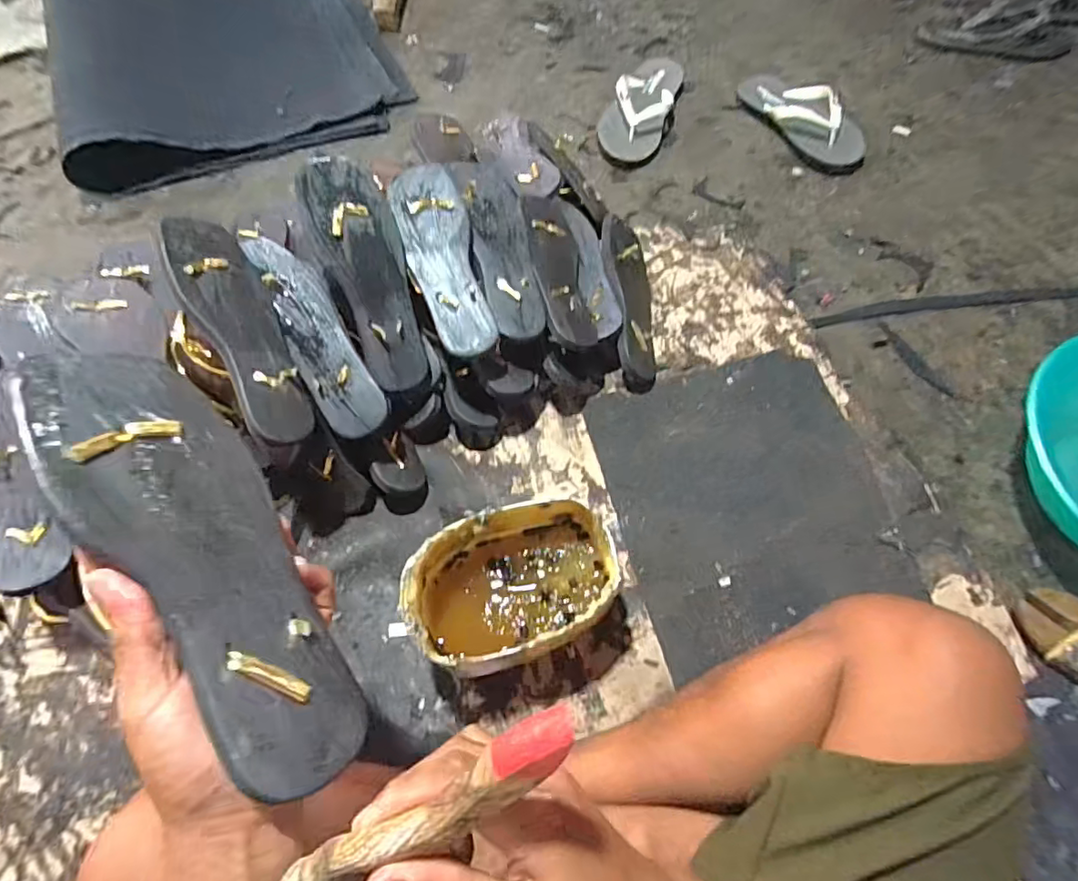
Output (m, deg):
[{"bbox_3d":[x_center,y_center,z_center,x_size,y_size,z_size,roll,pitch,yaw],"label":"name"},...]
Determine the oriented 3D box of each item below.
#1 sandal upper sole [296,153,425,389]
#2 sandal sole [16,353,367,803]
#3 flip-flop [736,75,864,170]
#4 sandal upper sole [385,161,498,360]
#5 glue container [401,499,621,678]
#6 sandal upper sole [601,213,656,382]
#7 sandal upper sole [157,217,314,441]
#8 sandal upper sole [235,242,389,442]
[{"bbox_3d":[-0.179,-0.173,0.609,0.080,0.017,0.240,-19,102,-8],"label":"sandal upper sole"},{"bbox_3d":[-0.161,0.055,0.279,0.083,0.006,0.233,-24,78,-51],"label":"sandal sole"},{"bbox_3d":[0.424,-0.529,0.926,0.088,0.055,0.256,-27,68,-12],"label":"flip-flop"},{"bbox_3d":[-0.104,-0.200,0.629,0.075,0.010,0.224,-16,80,-7],"label":"sandal upper sole"},{"bbox_3d":[-0.025,0.146,0.572,0.191,0.112,0.130,-18,66,-8],"label":"glue container"},{"bbox_3d":[0.117,-0.179,0.745,0.086,0.029,0.237,19,60,-39],"label":"sandal upper sole"},{"bbox_3d":[-0.285,-0.104,0.555,0.088,0.018,0.226,-21,86,-52],"label":"sandal upper sole"},{"bbox_3d":[-0.236,-0.113,0.603,0.063,0.014,0.234,-28,88,-12],"label":"sandal upper sole"}]

